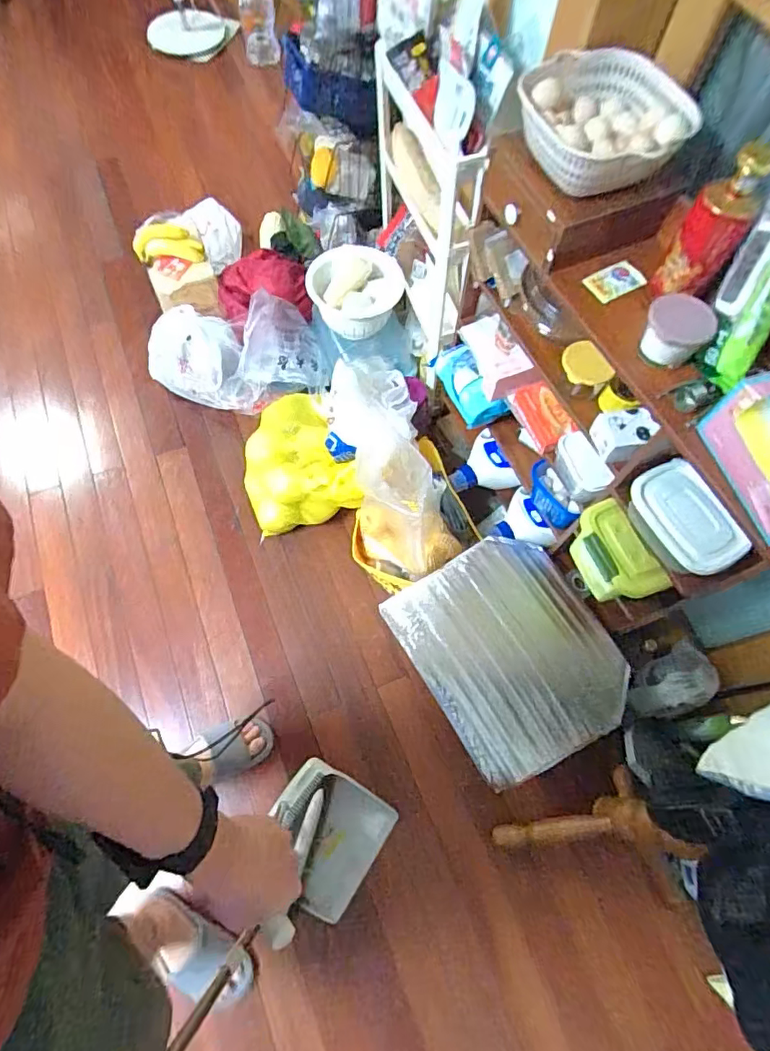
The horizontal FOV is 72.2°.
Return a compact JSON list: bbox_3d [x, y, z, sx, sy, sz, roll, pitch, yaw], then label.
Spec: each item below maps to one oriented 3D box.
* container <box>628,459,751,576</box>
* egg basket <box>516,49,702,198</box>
[{"bbox_3d":[0.502,-0.009,0.879,0.127,0.075,0.195,-22,68,-11],"label":"container"},{"bbox_3d":[0.338,-0.620,0.819,0.231,0.086,0.219,-6,66,-4],"label":"egg basket"}]

